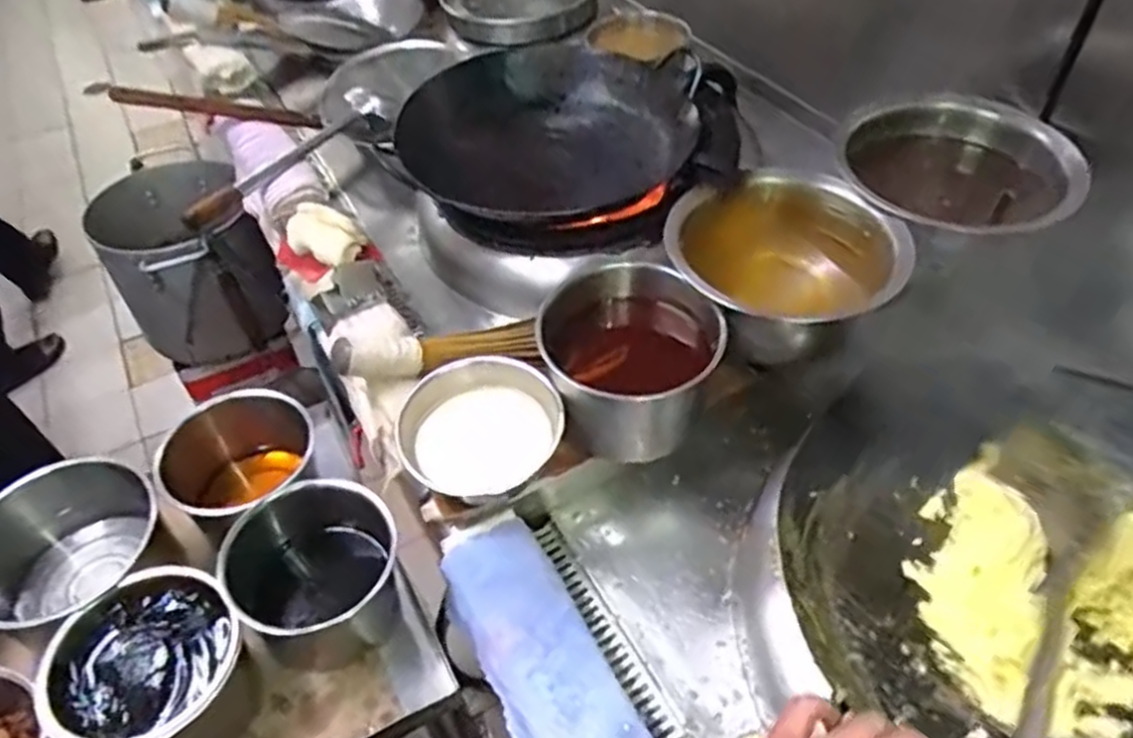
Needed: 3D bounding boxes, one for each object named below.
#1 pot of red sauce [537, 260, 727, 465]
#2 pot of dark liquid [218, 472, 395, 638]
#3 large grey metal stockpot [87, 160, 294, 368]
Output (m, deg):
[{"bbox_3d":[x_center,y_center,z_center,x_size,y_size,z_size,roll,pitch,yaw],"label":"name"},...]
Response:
[{"bbox_3d":[0.069,0.007,0.852,0.184,0.185,0.167,-3,47,0],"label":"pot of red sauce"},{"bbox_3d":[-0.246,0.211,0.751,0.141,0.134,0.158,-15,48,-12],"label":"pot of dark liquid"},{"bbox_3d":[-0.775,-0.213,1.567,0.279,0.349,0.293,-25,51,-20],"label":"large grey metal stockpot"}]

